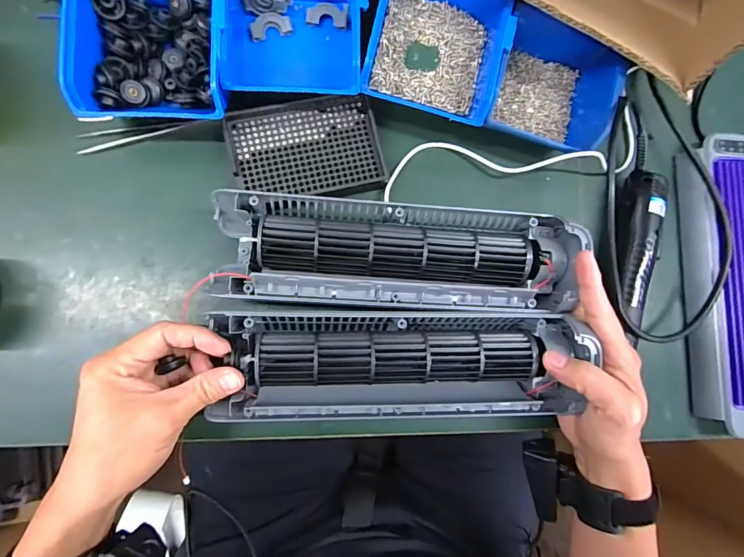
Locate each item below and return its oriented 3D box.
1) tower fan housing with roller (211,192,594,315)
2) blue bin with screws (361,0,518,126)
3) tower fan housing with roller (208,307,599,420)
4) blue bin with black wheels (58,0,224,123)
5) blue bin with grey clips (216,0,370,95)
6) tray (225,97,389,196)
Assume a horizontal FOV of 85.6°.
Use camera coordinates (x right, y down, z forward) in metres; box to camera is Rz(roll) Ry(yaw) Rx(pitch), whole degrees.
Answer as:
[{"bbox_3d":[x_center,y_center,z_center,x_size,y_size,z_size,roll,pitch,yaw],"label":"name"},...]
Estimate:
[{"bbox_3d":[0.022,-0.021,0.340,0.299,0.052,0.090,3,86,-4],"label":"tower fan housing with roller"},{"bbox_3d":[0.059,-0.219,0.370,0.118,0.054,0.142,14,83,-5],"label":"blue bin with screws"},{"bbox_3d":[0.023,0.067,0.332,0.292,0.055,0.094,1,87,-6],"label":"tower fan housing with roller"},{"bbox_3d":[-0.183,-0.201,0.343,0.116,0.063,0.131,2,84,-7],"label":"blue bin with black wheels"},{"bbox_3d":[-0.071,-0.228,0.362,0.123,0.073,0.136,1,84,-7],"label":"blue bin with grey clips"},{"bbox_3d":[-0.059,-0.120,0.374,0.133,0.013,0.088,-10,85,-8],"label":"tray"}]

